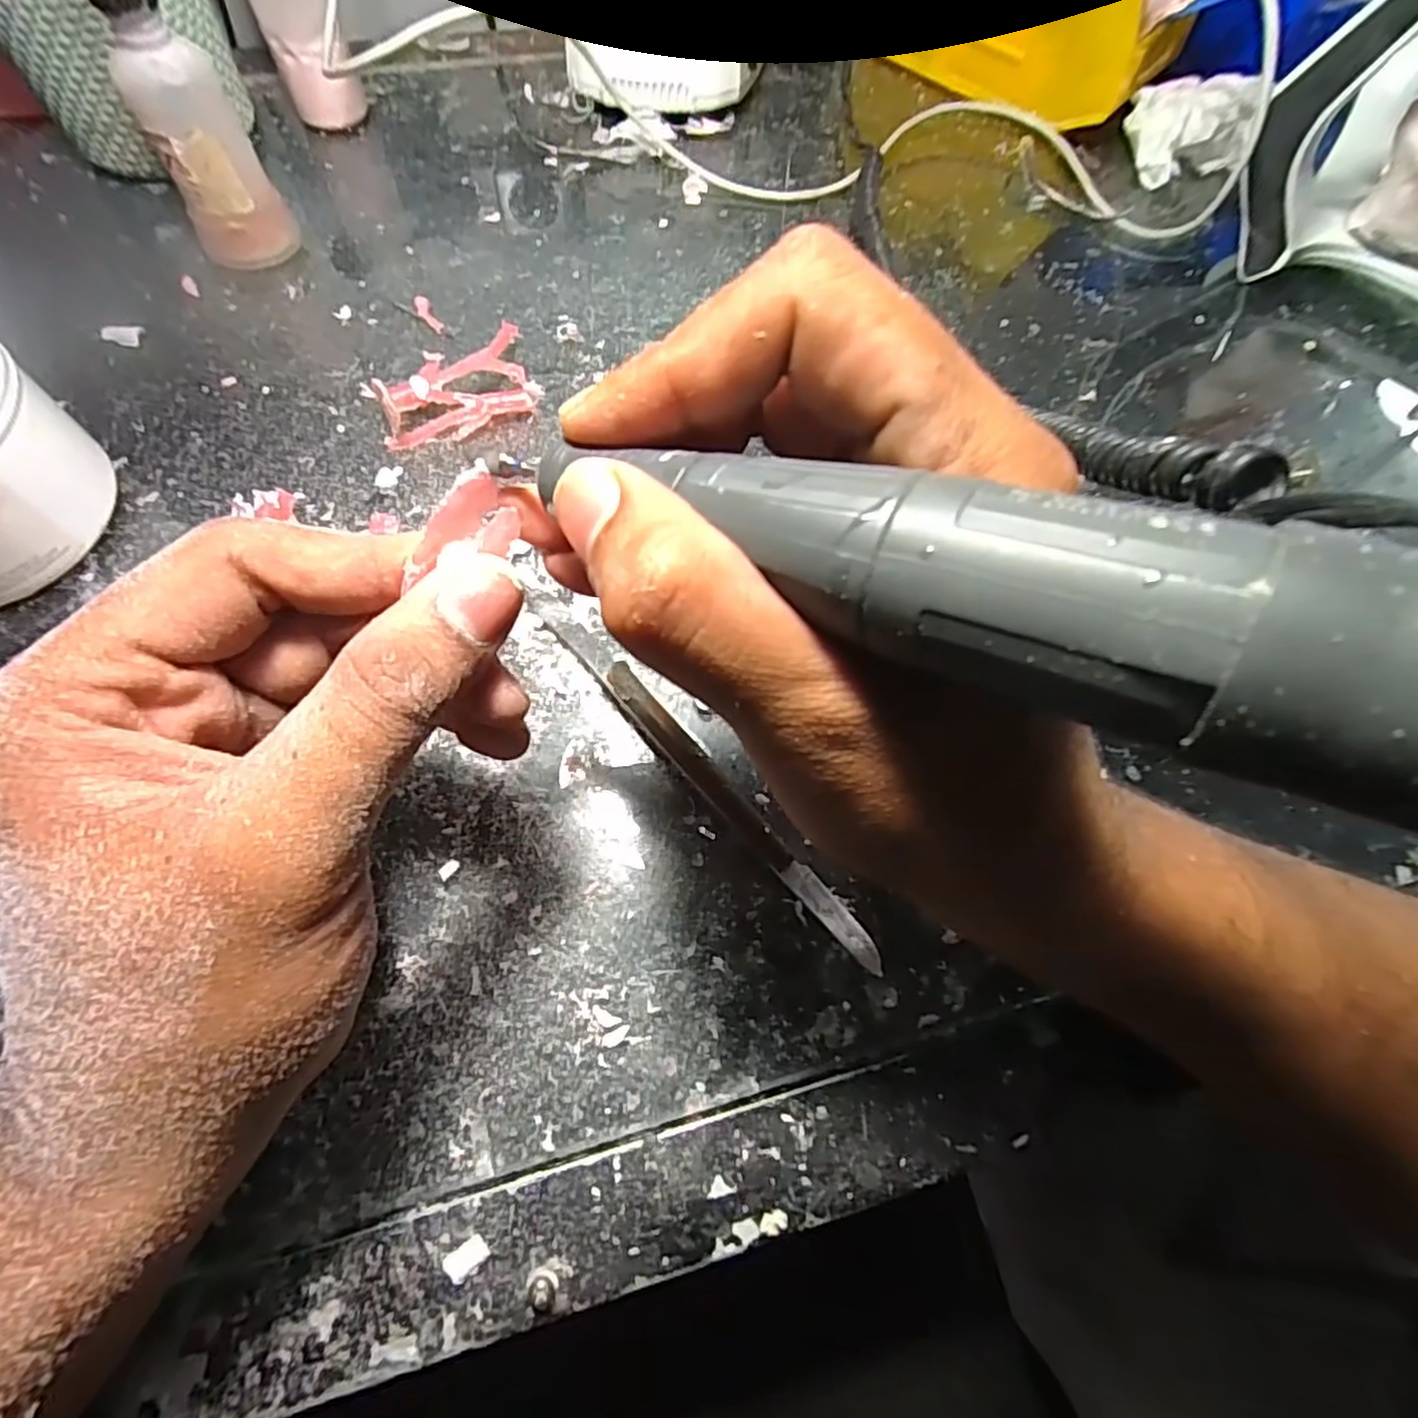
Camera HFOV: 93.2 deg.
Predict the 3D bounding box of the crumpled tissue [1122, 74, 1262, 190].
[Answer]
[{"bbox_3d":[0.261,-0.321,0.372,0.057,0.037,0.048,22,67,6],"label":"crumpled tissue"}]

